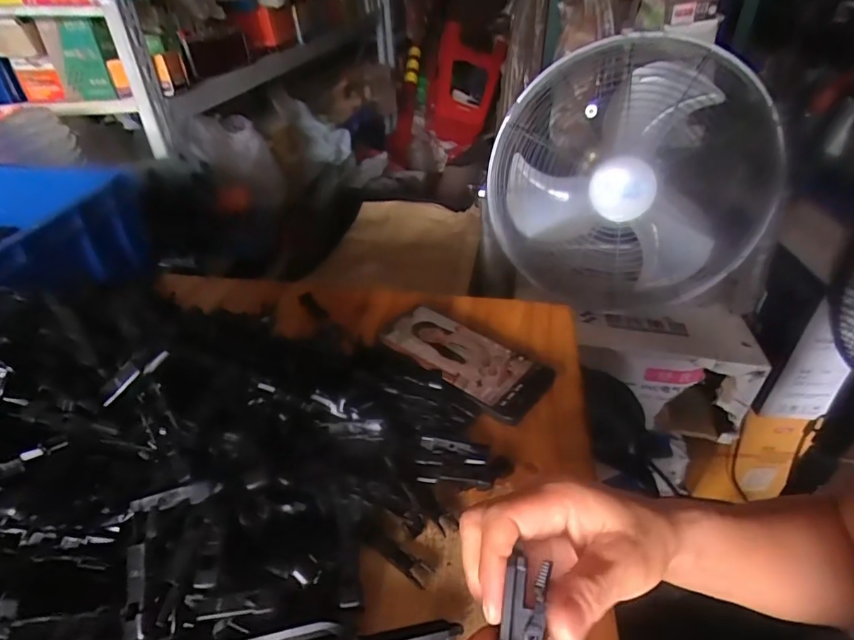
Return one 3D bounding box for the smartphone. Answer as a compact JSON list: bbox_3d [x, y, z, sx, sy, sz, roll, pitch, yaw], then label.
[{"bbox_3d":[0.033,0.034,0.456,0.159,0.011,0.076,25,45,31],"label":"smartphone"}]

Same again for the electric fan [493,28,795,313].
[{"bbox_3d":[0.323,-0.229,0.804,0.398,0.403,0.166,0,37,1],"label":"electric fan"}]

